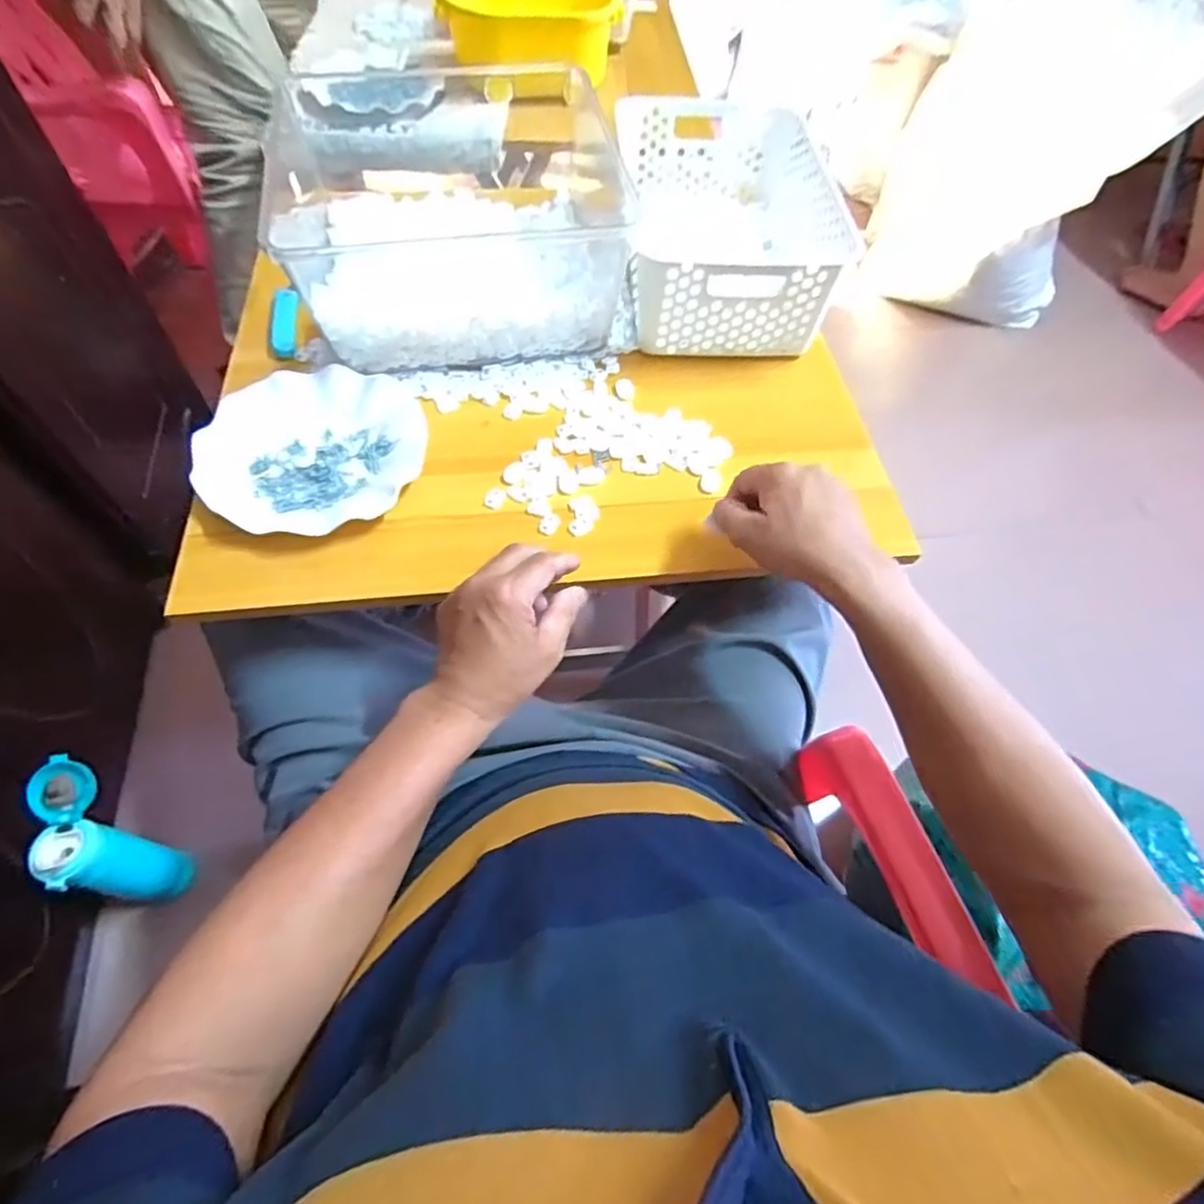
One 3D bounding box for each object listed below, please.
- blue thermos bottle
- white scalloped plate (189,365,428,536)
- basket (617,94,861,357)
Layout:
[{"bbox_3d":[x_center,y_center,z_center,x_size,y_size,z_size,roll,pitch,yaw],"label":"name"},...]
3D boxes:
[{"bbox_3d":[-0.561,0.276,0.742,0.063,0.226,0.125,-13,60,-11],"label":"blue thermos bottle"},{"bbox_3d":[-0.243,-0.129,0.545,0.183,0.024,0.171,2,58,-3],"label":"white scalloped plate"},{"bbox_3d":[0.136,-0.397,0.683,0.218,0.103,0.311,-1,59,-4],"label":"basket"}]

